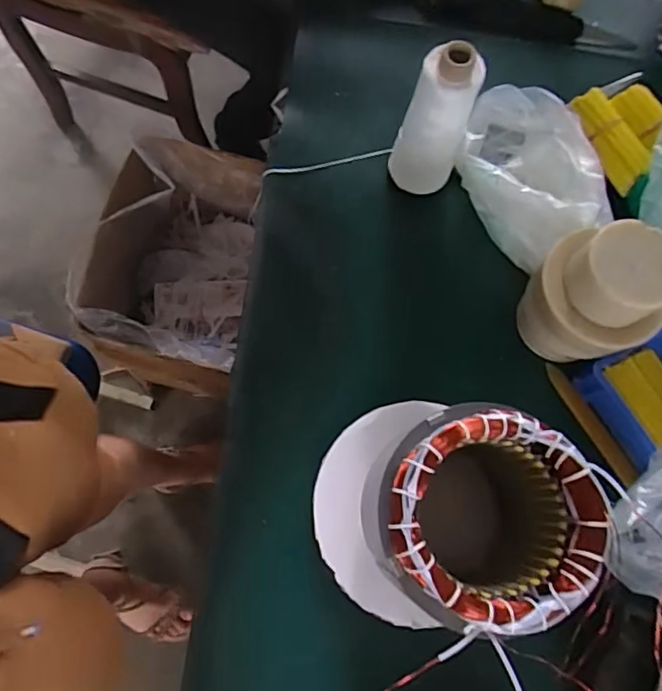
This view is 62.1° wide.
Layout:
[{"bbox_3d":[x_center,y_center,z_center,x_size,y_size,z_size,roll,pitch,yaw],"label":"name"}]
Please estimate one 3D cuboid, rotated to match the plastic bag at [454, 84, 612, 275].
[{"bbox_3d":[0.200,-0.174,0.572,0.132,0.082,0.176,-11,75,-5],"label":"plastic bag"}]

